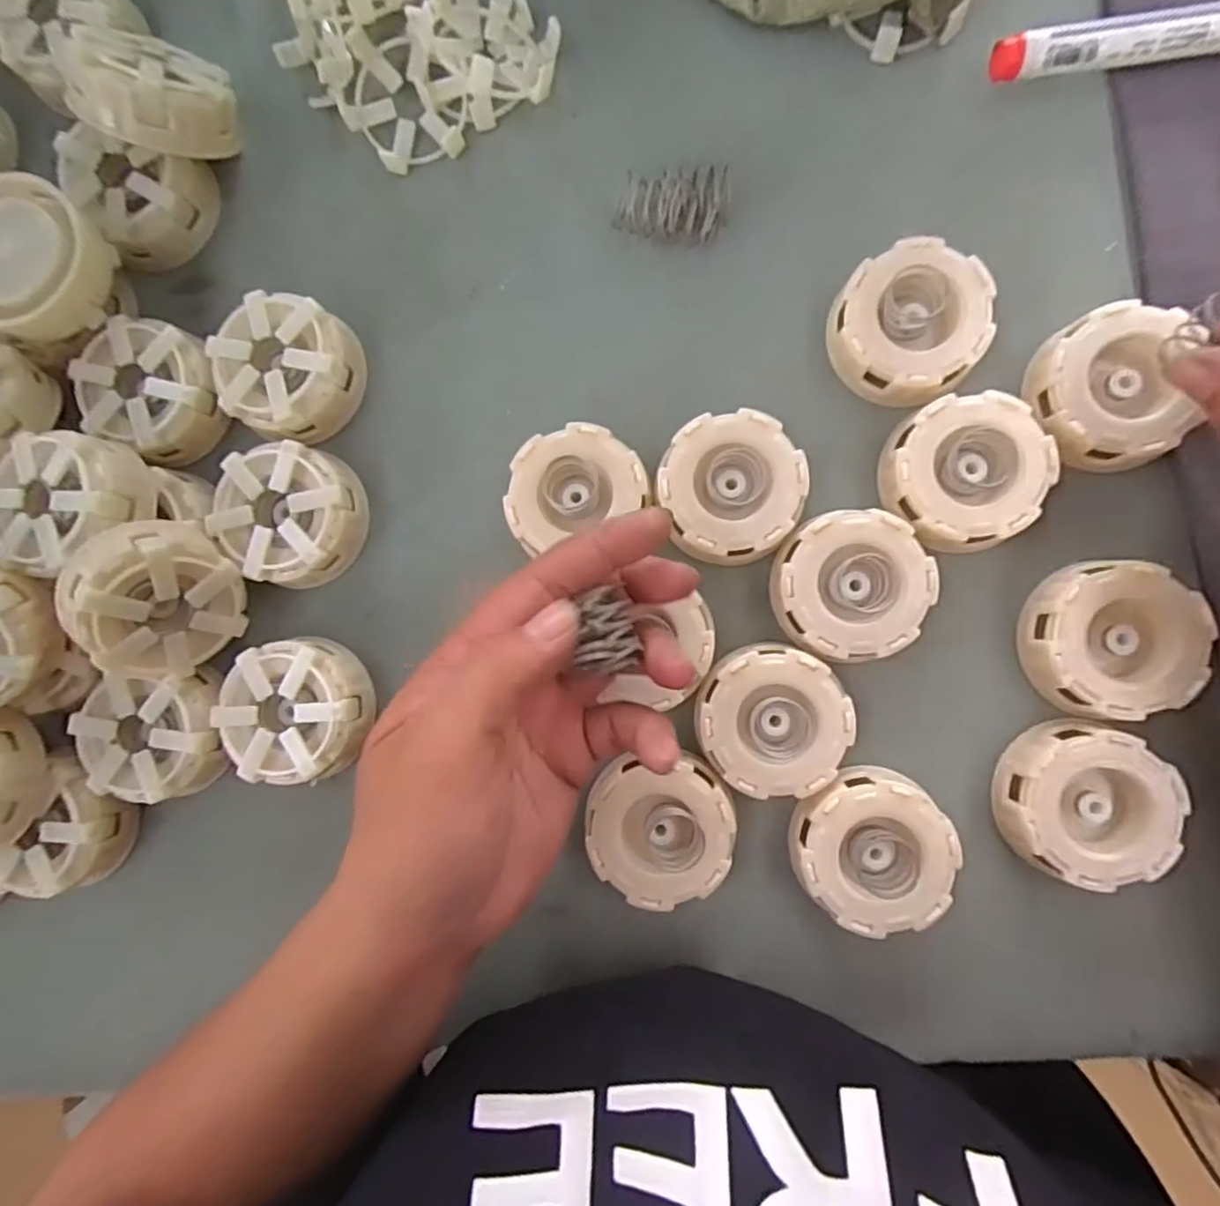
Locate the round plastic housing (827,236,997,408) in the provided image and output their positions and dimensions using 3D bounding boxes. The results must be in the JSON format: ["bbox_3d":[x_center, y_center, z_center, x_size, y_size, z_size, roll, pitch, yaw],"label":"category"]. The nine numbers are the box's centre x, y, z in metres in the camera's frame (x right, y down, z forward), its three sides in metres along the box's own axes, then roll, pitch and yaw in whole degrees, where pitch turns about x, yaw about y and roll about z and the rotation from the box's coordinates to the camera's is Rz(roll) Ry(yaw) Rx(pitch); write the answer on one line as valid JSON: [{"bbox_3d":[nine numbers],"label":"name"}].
[{"bbox_3d":[0.123,-0.115,0.272,0.059,0.024,0.060,0,90,6],"label":"round plastic housing"}]

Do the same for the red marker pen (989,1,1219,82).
[{"bbox_3d":[0.222,-0.224,0.261,0.126,0.021,0.015,-2,90,6],"label":"red marker pen"}]

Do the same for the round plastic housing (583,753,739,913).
[{"bbox_3d":[0.022,0.094,0.273,0.059,0.021,0.056,0,90,6],"label":"round plastic housing"}]

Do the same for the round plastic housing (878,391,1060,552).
[{"bbox_3d":[0.145,-0.054,0.270,0.058,0.022,0.059,0,90,6],"label":"round plastic housing"}]

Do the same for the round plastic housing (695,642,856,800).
[{"bbox_3d":[0.067,0.048,0.275,0.060,0.021,0.060,-3,90,6],"label":"round plastic housing"}]

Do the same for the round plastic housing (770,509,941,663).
[{"bbox_3d":[0.100,-0.007,0.274,0.061,0.022,0.058,-1,90,6],"label":"round plastic housing"}]

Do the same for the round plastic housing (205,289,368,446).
[{"bbox_3d":[-0.142,-0.103,0.287,0.053,0.024,0.058,0,90,6],"label":"round plastic housing"}]

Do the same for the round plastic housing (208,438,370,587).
[{"bbox_3d":[-0.140,-0.038,0.289,0.054,0.030,0.059,0,90,6],"label":"round plastic housing"}]

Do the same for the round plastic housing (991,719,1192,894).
[{"bbox_3d":[0.189,0.079,0.260,0.059,0.022,0.060,0,90,6],"label":"round plastic housing"}]

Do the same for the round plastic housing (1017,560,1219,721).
[{"bbox_3d":[0.201,0.014,0.263,0.059,0.023,0.059,0,90,6],"label":"round plastic housing"}]

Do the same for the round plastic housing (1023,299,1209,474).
[{"bbox_3d":[0.198,-0.084,0.263,0.053,0.024,0.061,-8,90,6],"label":"round plastic housing"}]

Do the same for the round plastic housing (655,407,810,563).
[{"bbox_3d":[0.051,-0.048,0.278,0.058,0.021,0.060,0,90,6],"label":"round plastic housing"}]

